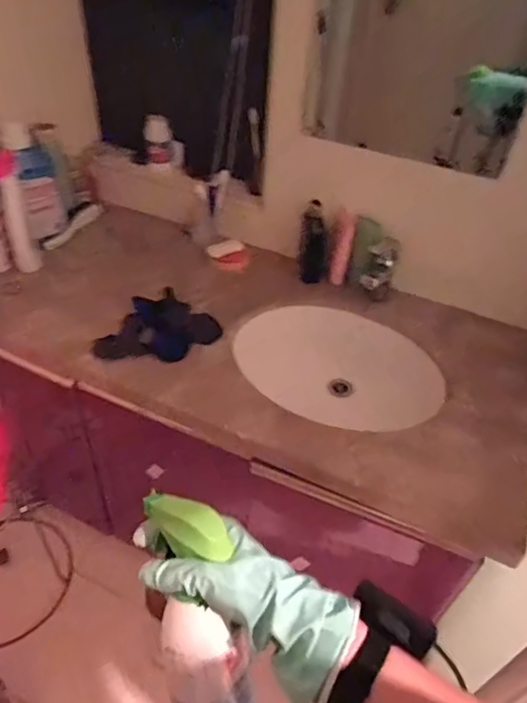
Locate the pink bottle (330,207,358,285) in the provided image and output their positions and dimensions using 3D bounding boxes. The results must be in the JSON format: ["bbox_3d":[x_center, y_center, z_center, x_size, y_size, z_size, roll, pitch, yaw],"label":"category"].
[{"bbox_3d":[0.184,-0.238,1.221,0.043,0.173,0.037,10,45,6],"label":"pink bottle"}]

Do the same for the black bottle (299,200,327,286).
[{"bbox_3d":[0.121,-0.252,1.255,0.064,0.186,0.070,3,45,-1],"label":"black bottle"}]

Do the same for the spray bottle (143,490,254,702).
[{"bbox_3d":[-0.050,0.245,0.440,0.075,0.243,0.061,-10,5,-13],"label":"spray bottle"}]

